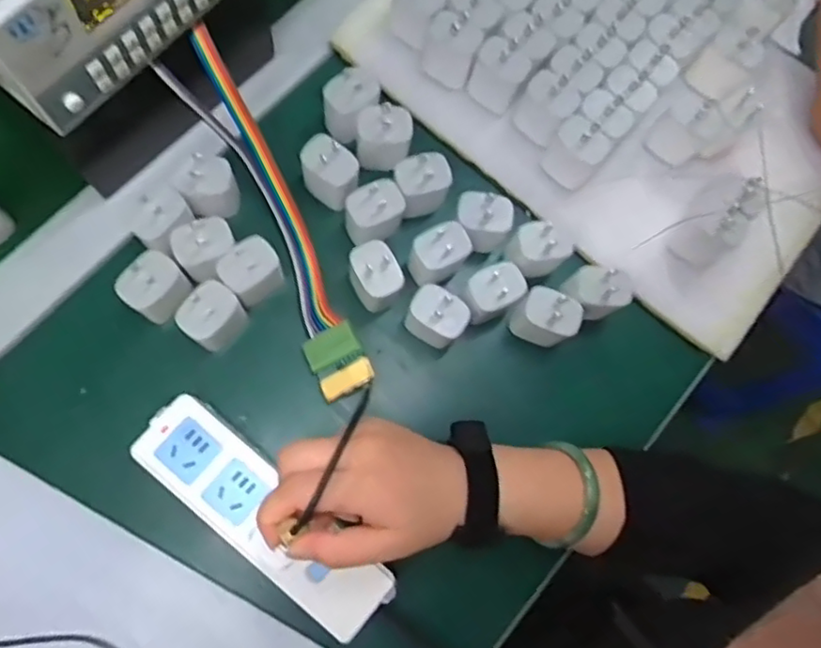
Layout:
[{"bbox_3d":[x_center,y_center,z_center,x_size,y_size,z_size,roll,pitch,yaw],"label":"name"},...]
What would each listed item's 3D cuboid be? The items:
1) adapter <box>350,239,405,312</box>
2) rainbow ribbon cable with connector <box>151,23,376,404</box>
[{"bbox_3d":[-0.026,-0.035,0.464,0.034,0.044,0.040,-27,82,-11],"label":"adapter"},{"bbox_3d":[-0.098,-0.070,0.454,0.042,0.064,0.256,-24,99,-5],"label":"rainbow ribbon cable with connector"}]

